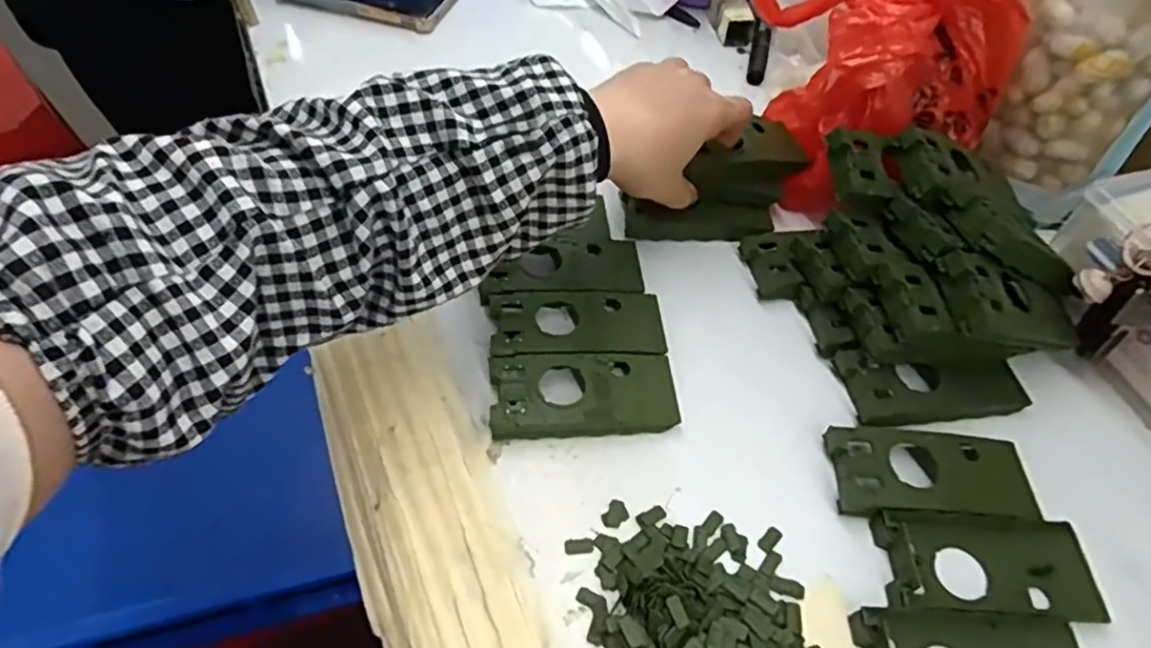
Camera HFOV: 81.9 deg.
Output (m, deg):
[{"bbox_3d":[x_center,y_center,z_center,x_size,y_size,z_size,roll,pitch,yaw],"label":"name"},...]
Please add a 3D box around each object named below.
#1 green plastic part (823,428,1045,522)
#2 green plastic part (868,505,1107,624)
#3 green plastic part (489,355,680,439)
[{"bbox_3d":[0.189,0.081,0.353,0.104,0.013,0.047,3,53,-3],"label":"green plastic part"},{"bbox_3d":[0.203,0.119,0.327,0.103,0.011,0.047,4,53,-3],"label":"green plastic part"},{"bbox_3d":[0.005,0.041,0.375,0.103,0.019,0.048,-2,53,-8],"label":"green plastic part"}]

